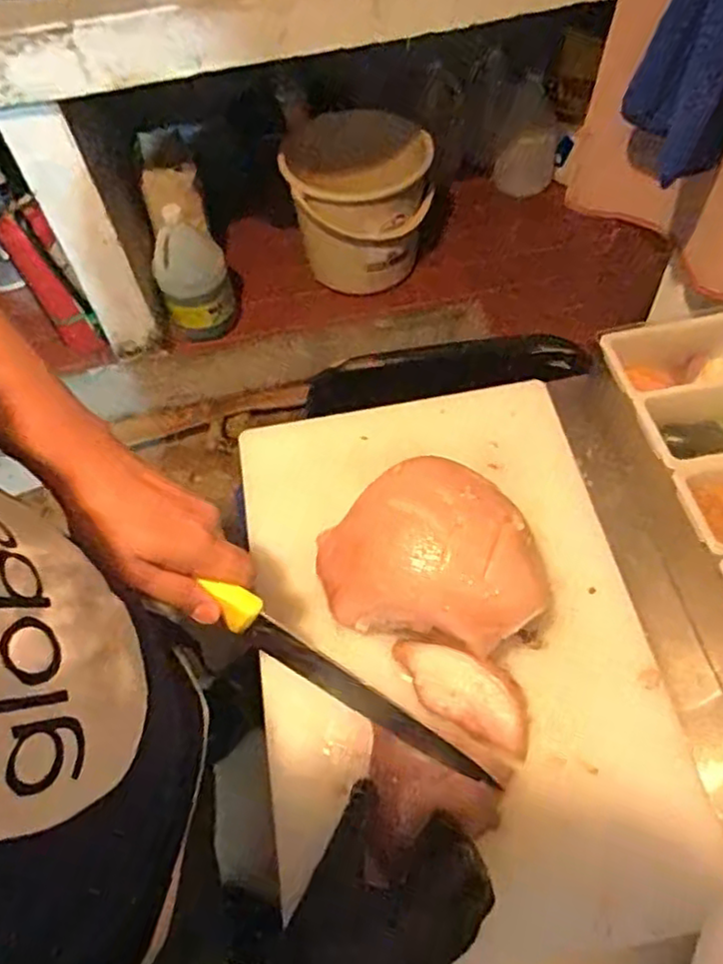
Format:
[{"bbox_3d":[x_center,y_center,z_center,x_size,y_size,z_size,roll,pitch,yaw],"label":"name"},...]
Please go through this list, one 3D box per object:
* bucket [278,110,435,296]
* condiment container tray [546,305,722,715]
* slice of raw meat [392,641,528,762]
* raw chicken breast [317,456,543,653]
[{"bbox_3d":[-0.001,-0.635,1.484,0.307,0.245,0.353,0,59,4],"label":"bucket"},{"bbox_3d":[0.299,0.002,0.573,0.172,0.103,0.308,-13,59,-4],"label":"condiment container tray"},{"bbox_3d":[0.075,0.155,0.504,0.110,0.028,0.051,24,63,17],"label":"slice of raw meat"},{"bbox_3d":[0.055,0.055,0.531,0.165,0.090,0.128,12,60,11],"label":"raw chicken breast"}]

